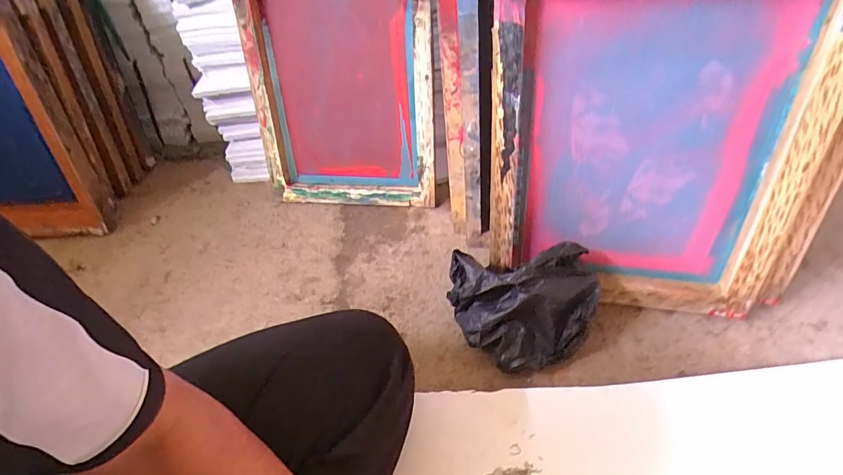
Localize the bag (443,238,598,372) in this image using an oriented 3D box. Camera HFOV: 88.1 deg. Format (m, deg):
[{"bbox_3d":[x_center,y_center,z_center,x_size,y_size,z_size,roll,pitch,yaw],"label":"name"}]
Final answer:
[{"bbox_3d":[0.148,0.099,0.635,0.206,0.127,0.135,-4,42,4],"label":"bag"}]

